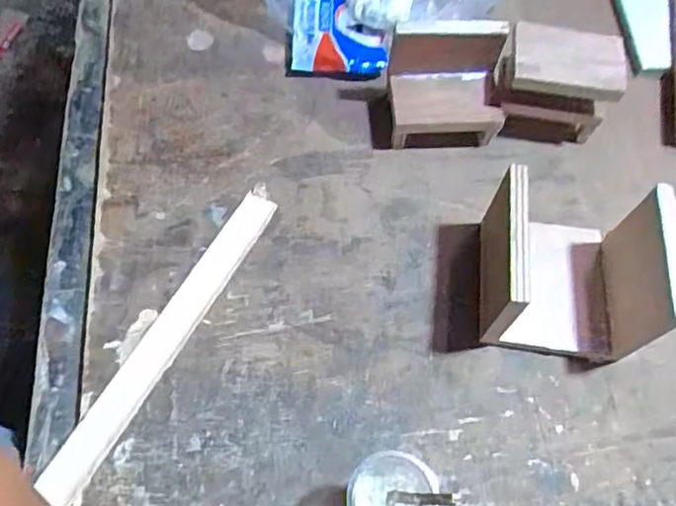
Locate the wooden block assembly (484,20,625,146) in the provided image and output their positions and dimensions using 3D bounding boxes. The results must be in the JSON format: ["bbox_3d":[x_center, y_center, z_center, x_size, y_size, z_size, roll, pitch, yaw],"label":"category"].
[{"bbox_3d":[0.250,-0.195,0.701,0.137,0.111,0.077,8,64,2],"label":"wooden block assembly"}]

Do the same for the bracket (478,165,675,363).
[{"bbox_3d":[0.231,0.016,0.589,0.156,0.128,0.143,9,64,3],"label":"bracket"}]

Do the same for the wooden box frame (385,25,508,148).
[{"bbox_3d":[0.127,-0.192,0.688,0.133,0.115,0.089,3,64,0],"label":"wooden box frame"}]

